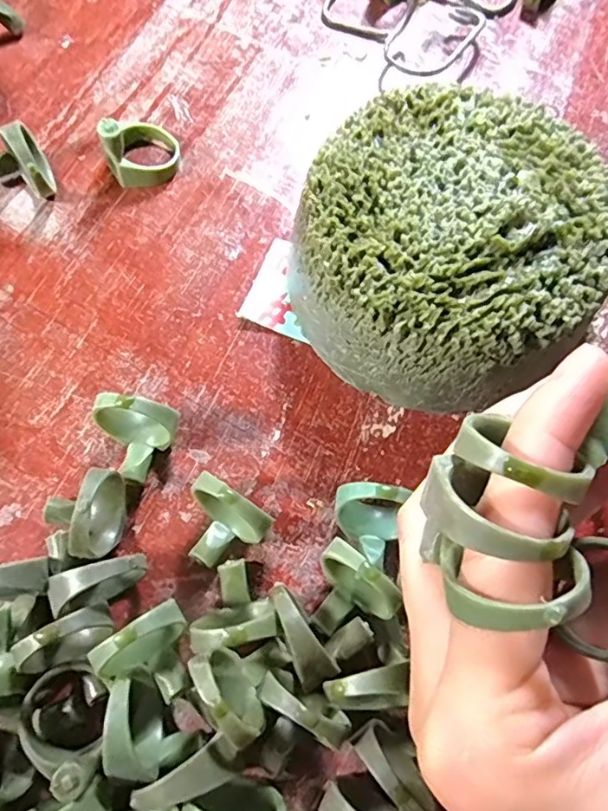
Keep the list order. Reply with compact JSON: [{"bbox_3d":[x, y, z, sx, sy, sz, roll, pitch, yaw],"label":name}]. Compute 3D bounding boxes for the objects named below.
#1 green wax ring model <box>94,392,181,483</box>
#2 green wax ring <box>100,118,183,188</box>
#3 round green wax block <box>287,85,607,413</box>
[{"bbox_3d":[-0.054,0.008,0.178,0.022,0.028,0.024,0,72,-1],"label":"green wax ring model"},{"bbox_3d":[-0.064,-0.105,0.216,0.026,0.027,0.026,0,72,-1],"label":"green wax ring"},{"bbox_3d":[0.048,-0.052,0.190,0.094,0.046,0.099,0,73,-1],"label":"round green wax block"}]

